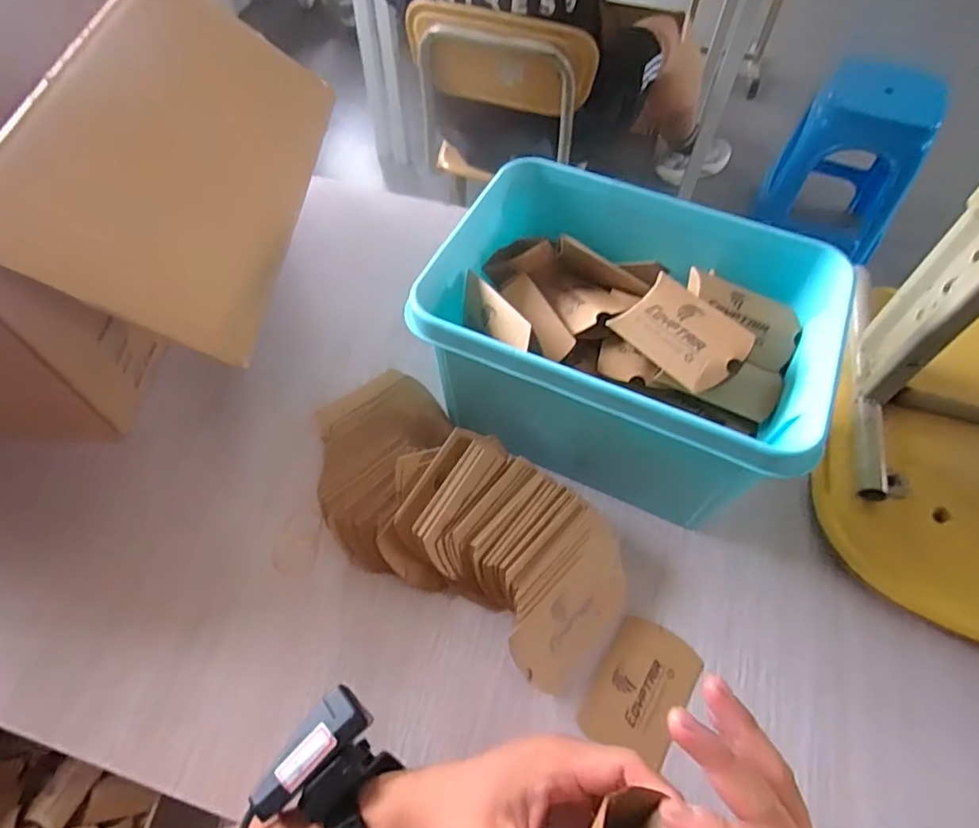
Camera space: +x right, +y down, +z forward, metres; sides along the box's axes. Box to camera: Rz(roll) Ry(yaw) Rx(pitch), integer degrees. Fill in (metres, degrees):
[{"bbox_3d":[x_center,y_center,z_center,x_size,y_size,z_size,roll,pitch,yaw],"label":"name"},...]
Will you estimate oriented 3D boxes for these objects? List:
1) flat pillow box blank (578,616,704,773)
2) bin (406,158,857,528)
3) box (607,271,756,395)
[{"bbox_3d":[0.107,0.192,0.402,0.062,0.005,0.087,28,63,16],"label":"flat pillow box blank"},{"bbox_3d":[0.103,-0.056,0.455,0.265,0.148,0.197,21,61,13],"label":"bin"},{"bbox_3d":[0.134,-0.054,0.394,0.054,0.022,0.082,-44,64,1],"label":"box"}]

